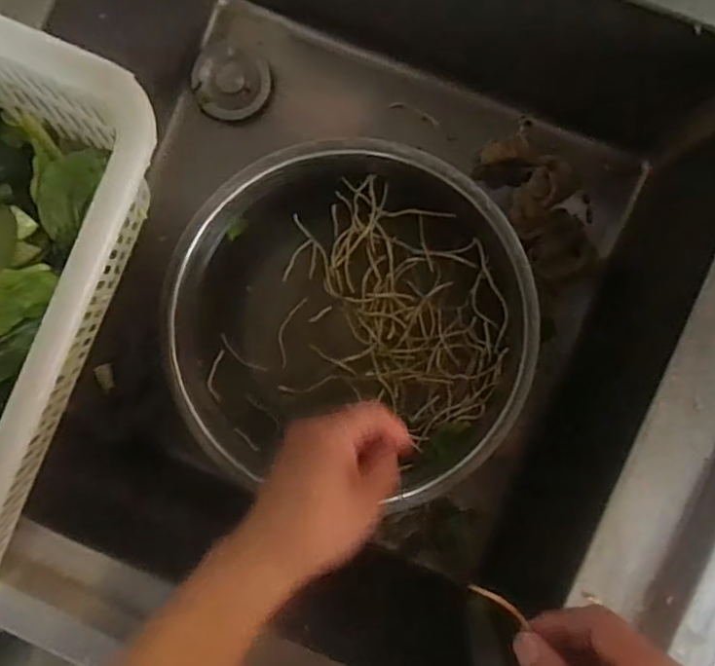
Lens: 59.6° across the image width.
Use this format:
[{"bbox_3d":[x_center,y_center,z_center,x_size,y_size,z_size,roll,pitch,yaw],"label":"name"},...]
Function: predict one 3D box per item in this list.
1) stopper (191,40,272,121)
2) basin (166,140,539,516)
[{"bbox_3d":[-0.135,-0.271,0.673,0.079,0.014,0.079,-2,112,-6],"label":"stopper"},{"bbox_3d":[-0.002,-0.024,0.611,0.318,0.120,0.292,0,91,4],"label":"basin"}]

